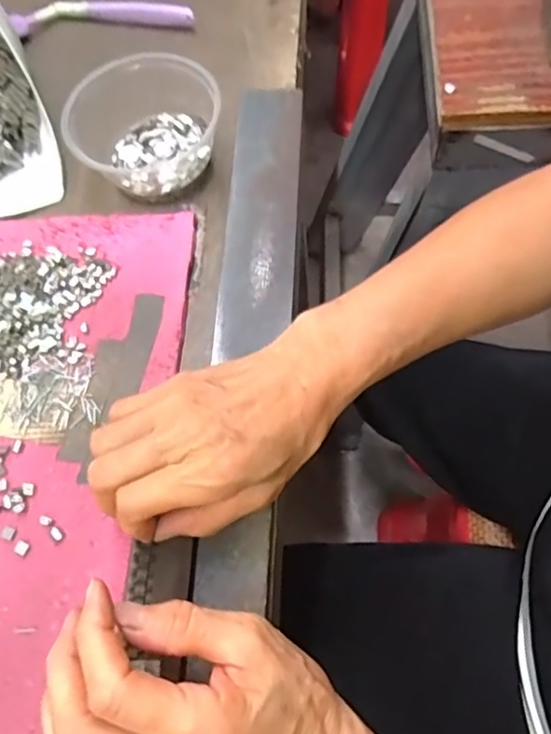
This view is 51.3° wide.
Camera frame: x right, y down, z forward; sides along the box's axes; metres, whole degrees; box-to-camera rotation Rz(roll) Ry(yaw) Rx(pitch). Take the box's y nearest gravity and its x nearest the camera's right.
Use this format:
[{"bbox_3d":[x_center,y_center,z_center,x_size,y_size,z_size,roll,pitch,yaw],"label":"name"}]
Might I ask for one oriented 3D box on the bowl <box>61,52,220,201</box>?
[{"bbox_3d":[-0.094,-0.169,0.407,0.103,0.054,0.104,8,68,9],"label":"bowl"}]

